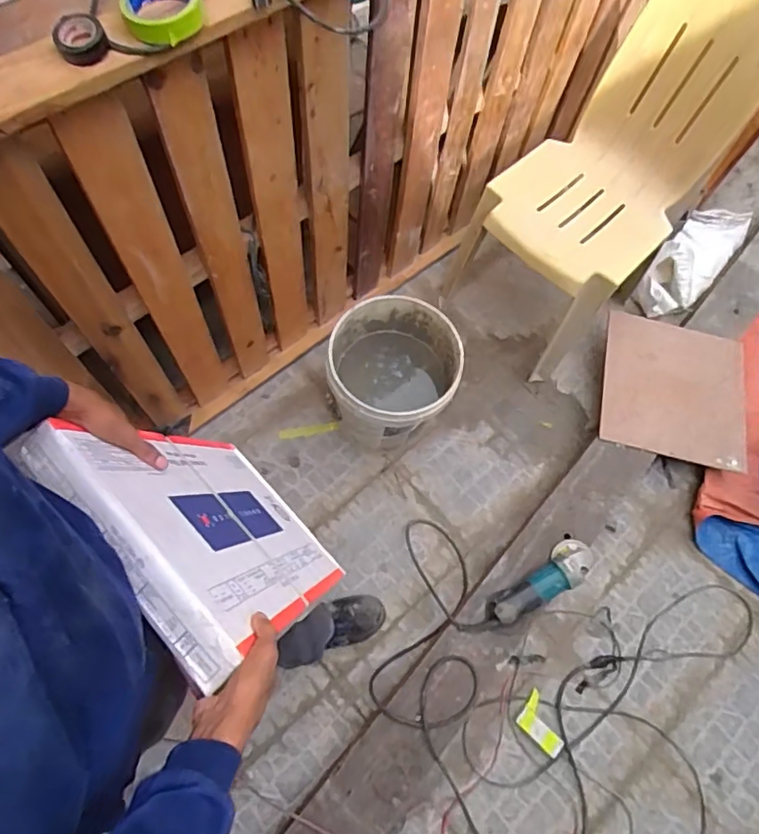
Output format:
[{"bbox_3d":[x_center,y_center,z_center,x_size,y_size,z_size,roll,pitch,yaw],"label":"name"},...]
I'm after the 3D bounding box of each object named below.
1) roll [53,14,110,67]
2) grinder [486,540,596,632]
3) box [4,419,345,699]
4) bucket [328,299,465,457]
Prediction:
[{"bbox_3d":[-0.348,-0.440,0.672,0.053,0.024,0.062,4,69,-5],"label":"roll"},{"bbox_3d":[0.375,0.377,1.298,0.295,0.081,0.093,-30,75,-16],"label":"grinder"},{"bbox_3d":[-0.203,0.144,0.745,0.046,0.457,0.290,-44,80,3],"label":"box"},{"bbox_3d":[0.040,-0.091,1.453,0.294,0.325,0.316,2,69,-6],"label":"bucket"}]

